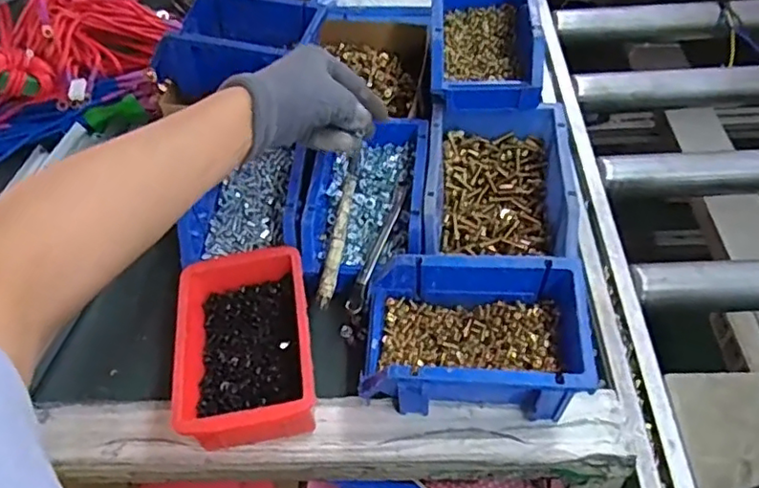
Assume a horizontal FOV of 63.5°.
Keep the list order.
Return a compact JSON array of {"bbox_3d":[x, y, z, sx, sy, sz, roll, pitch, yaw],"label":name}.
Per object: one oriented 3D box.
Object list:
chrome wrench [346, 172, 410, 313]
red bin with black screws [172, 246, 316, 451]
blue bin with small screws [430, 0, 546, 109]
[{"bbox_3d":[0.003,-0.006,0.534,0.014,0.008,0.152,13,53,14],"label":"chrome wrench"},{"bbox_3d":[-0.102,0.078,0.480,0.099,0.059,0.154,-9,51,-2],"label":"red bin with black screws"},{"bbox_3d":[0.101,-0.206,0.597,0.100,0.059,0.166,0,51,5],"label":"blue bin with small screws"}]

